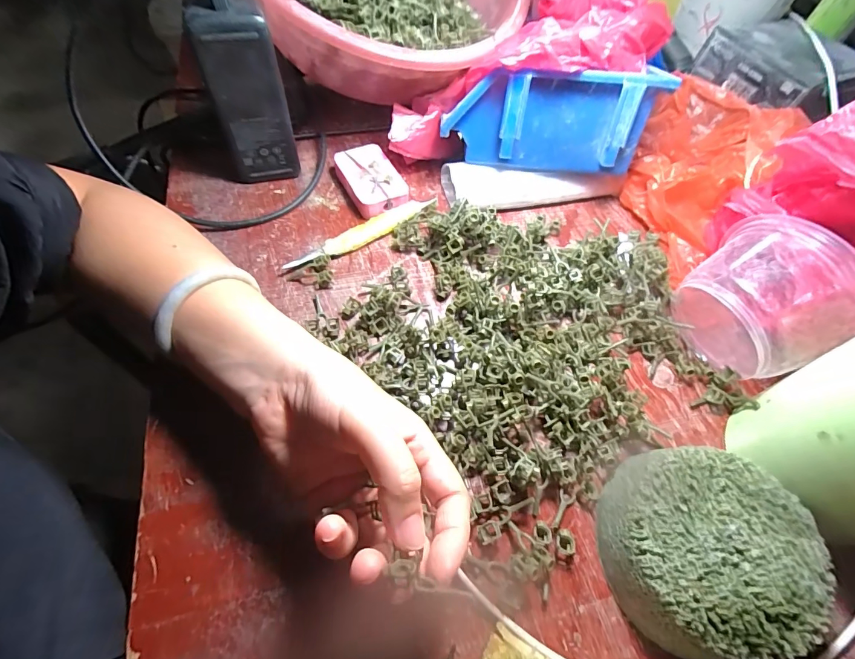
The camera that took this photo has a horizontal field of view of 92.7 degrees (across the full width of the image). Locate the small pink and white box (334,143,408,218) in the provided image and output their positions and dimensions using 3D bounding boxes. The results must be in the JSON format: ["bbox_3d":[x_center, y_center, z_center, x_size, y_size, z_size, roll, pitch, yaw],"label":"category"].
[{"bbox_3d":[-0.052,-0.137,0.371,0.049,0.018,0.075,-24,64,-17],"label":"small pink and white box"}]

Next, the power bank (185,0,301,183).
[{"bbox_3d":[-0.139,-0.196,0.284,0.053,0.219,0.040,-25,65,-17],"label":"power bank"}]

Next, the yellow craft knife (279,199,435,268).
[{"bbox_3d":[-0.053,-0.084,0.347,0.142,0.011,0.018,-31,67,-20],"label":"yellow craft knife"}]

